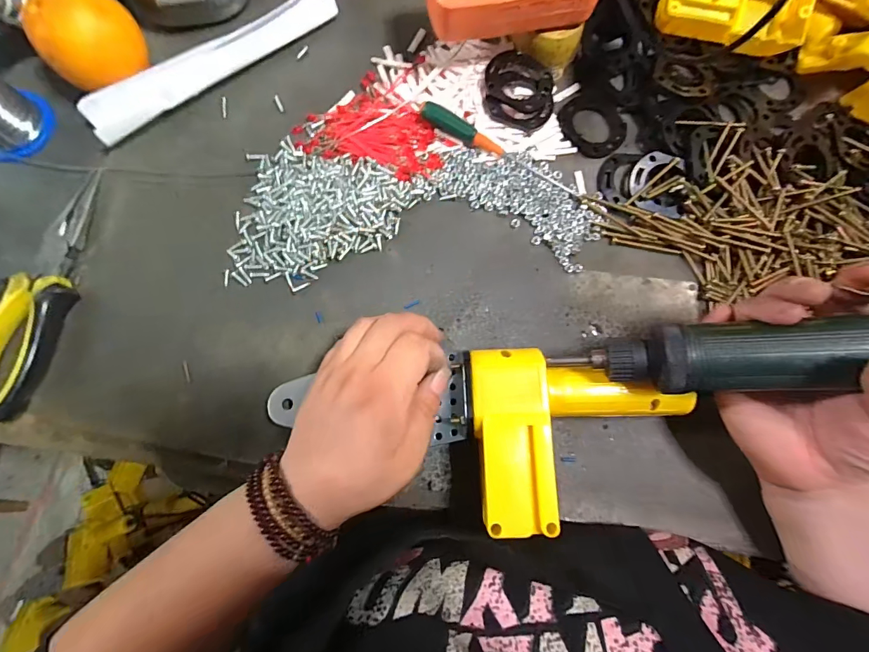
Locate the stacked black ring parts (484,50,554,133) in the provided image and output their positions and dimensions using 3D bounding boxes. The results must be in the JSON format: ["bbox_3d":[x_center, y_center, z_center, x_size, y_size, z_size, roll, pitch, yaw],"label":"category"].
[{"bbox_3d":[0.072,-0.200,0.338,0.057,0.014,0.066,3,79,0],"label":"stacked black ring parts"}]

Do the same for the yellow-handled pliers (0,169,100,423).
[{"bbox_3d":[-0.289,-0.026,0.294,0.043,0.021,0.185,12,79,2],"label":"yellow-handled pliers"}]

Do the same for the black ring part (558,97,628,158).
[{"bbox_3d":[0.136,-0.174,0.344,0.055,0.011,0.060,0,79,-1],"label":"black ring part"}]

